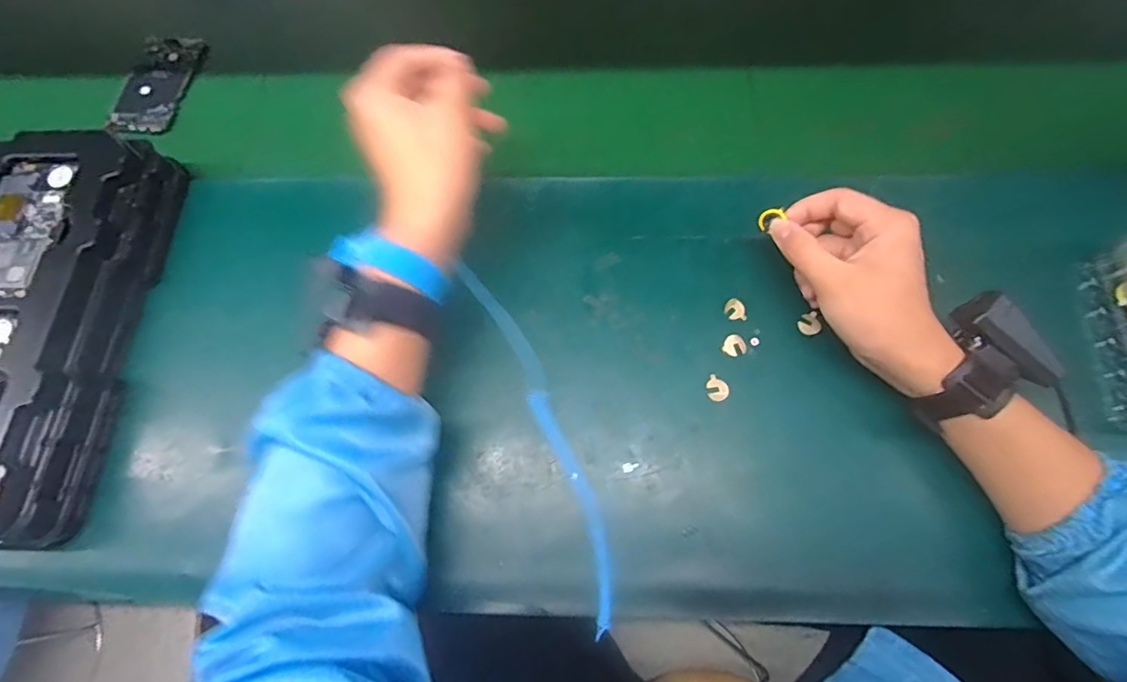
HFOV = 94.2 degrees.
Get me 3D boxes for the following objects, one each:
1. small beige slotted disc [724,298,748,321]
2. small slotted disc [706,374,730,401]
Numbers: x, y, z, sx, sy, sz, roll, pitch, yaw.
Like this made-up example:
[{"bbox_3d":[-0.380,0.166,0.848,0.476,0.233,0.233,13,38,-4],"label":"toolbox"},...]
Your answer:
[{"bbox_3d":[0.143,-0.026,0.436,0.017,0.004,0.020,-11,73,13],"label":"small beige slotted disc"},{"bbox_3d":[0.121,0.038,0.411,0.018,0.004,0.018,0,70,1],"label":"small slotted disc"}]

